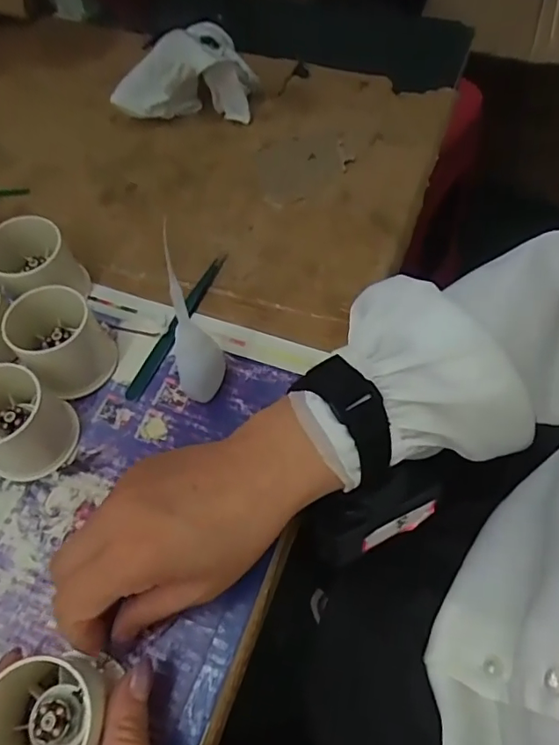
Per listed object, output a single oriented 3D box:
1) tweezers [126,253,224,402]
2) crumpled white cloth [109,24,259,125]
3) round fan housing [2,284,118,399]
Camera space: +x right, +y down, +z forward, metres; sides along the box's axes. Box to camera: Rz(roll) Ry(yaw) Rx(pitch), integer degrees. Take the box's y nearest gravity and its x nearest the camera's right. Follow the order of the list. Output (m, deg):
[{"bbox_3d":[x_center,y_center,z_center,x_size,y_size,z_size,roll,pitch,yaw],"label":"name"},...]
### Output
[{"bbox_3d":[-0.070,-0.036,0.368,0.013,0.004,0.125,21,64,12],"label":"tweezers"},{"bbox_3d":[-0.080,-0.267,0.461,0.118,0.057,0.086,0,62,2],"label":"crumpled white cloth"},{"bbox_3d":[-0.142,-0.022,0.340,0.054,0.043,0.067,-37,67,-17],"label":"round fan housing"}]

